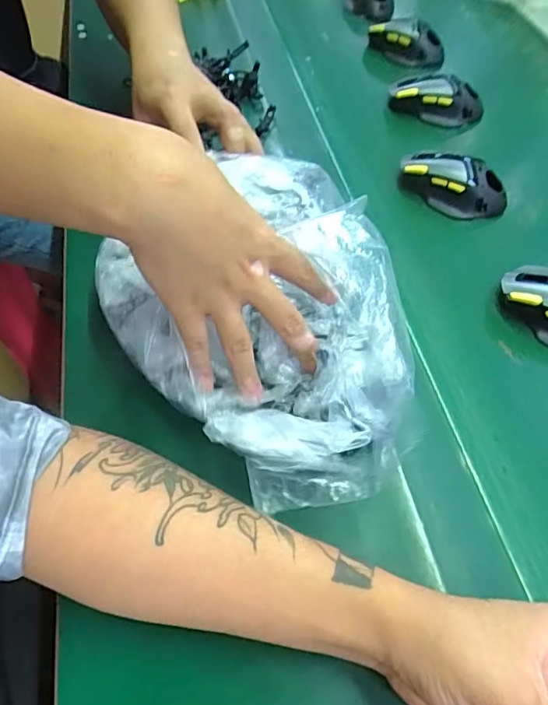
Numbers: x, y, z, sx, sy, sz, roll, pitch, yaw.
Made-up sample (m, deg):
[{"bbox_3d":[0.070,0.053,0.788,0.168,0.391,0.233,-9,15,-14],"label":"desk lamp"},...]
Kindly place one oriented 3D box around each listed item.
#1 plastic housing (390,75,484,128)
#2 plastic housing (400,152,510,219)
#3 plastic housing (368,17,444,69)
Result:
[{"bbox_3d":[0.197,-0.308,0.616,0.117,0.044,0.044,21,60,15],"label":"plastic housing"},{"bbox_3d":[0.187,-0.179,0.530,0.110,0.047,0.049,34,64,21],"label":"plastic housing"},{"bbox_3d":[0.179,-0.422,0.694,0.105,0.058,0.031,29,62,19],"label":"plastic housing"}]

